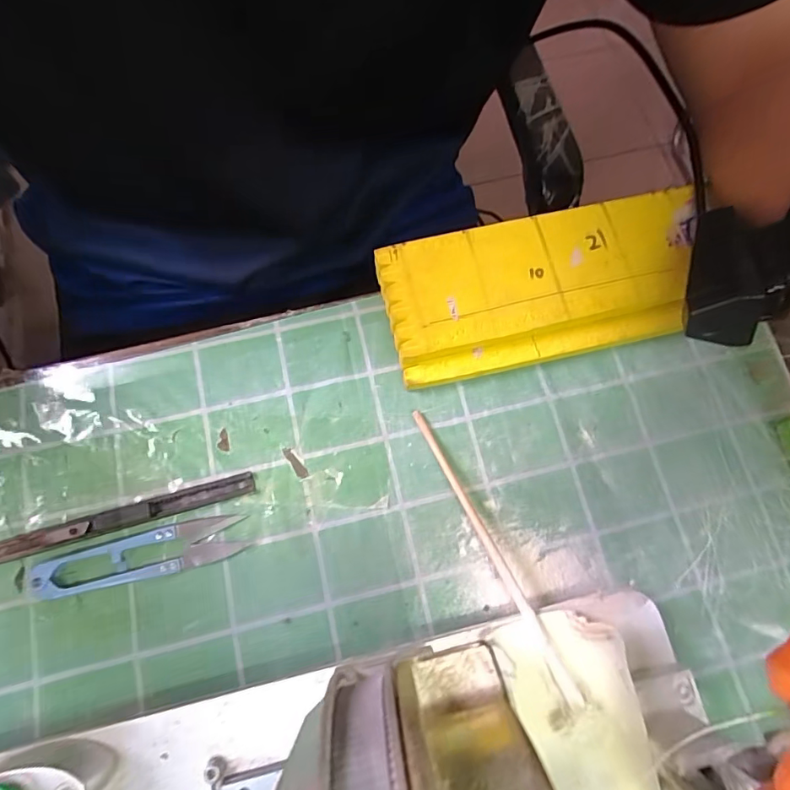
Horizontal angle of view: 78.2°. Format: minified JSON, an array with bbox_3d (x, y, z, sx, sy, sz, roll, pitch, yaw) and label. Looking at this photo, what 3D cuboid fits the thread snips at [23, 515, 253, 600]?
[{"bbox_3d":[-0.133,0.082,0.247,0.110,0.009,0.024,-12,75,-5],"label":"thread snips"}]

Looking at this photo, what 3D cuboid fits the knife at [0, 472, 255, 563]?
[{"bbox_3d":[-0.156,0.067,0.251,0.164,0.007,0.011,-15,76,-6],"label":"knife"}]

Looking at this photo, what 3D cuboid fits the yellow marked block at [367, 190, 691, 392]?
[{"bbox_3d":[0.085,-0.061,0.283,0.179,0.029,0.081,-12,75,-6],"label":"yellow marked block"}]

